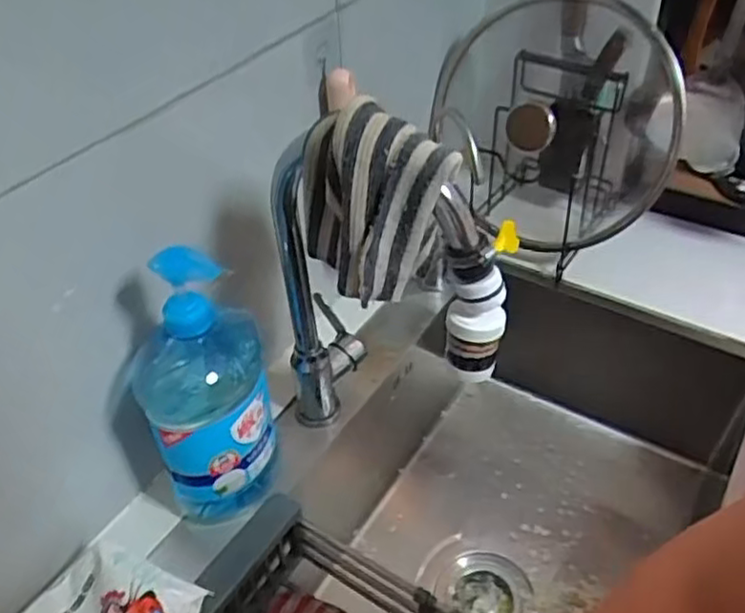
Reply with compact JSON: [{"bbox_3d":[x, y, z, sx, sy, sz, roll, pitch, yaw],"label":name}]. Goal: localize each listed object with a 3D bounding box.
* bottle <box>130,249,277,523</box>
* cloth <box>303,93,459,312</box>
[{"bbox_3d":[-0.140,0.087,0.613,0.102,0.300,0.071,-14,44,-12],"label":"bottle"},{"bbox_3d":[0.003,-0.077,0.511,0.082,0.124,0.091,-17,45,-16],"label":"cloth"}]

